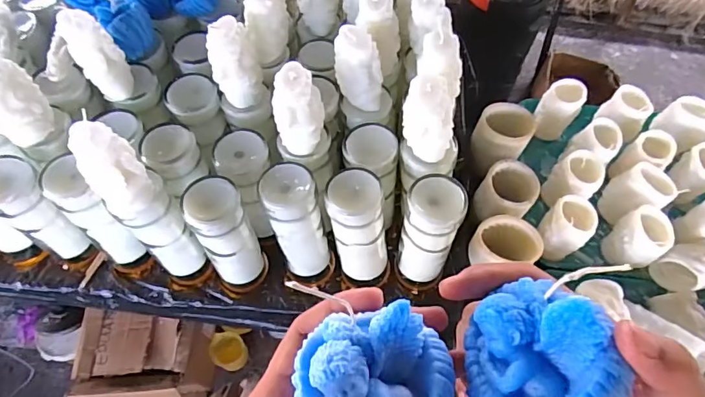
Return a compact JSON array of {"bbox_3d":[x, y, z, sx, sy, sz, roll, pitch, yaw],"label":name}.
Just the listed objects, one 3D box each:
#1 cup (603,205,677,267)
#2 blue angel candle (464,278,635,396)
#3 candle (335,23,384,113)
[{"bbox_3d":[0.446,0.065,0.739,0.067,0.095,0.075,-34,67,-19],"label":"cup"},{"bbox_3d":[0.085,0.075,0.211,0.064,0.043,0.063,-13,89,32],"label":"blue angel candle"},{"bbox_3d":[0.008,-0.158,0.574,0.049,0.102,0.054,-26,53,-14],"label":"candle"}]

